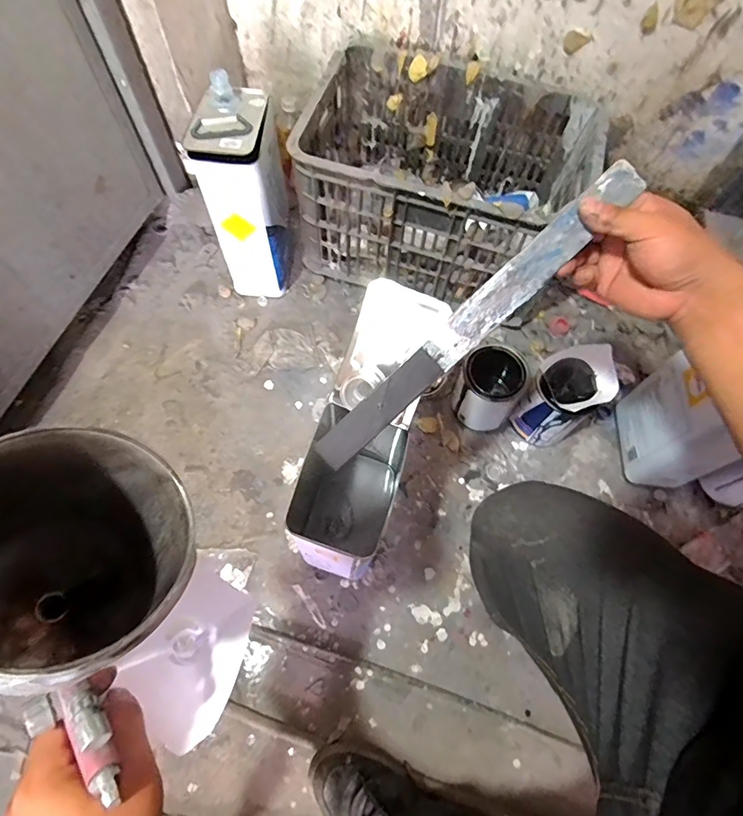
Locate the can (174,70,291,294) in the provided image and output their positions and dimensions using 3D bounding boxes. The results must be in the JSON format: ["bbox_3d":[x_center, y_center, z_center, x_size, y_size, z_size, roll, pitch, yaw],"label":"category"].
[{"bbox_3d":[-0.215,-0.370,0.835,0.113,0.339,0.167,4,66,-1],"label":"can"}]

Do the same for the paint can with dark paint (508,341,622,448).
[{"bbox_3d":[0.324,-0.019,0.776,0.126,0.150,0.099,-33,71,-15],"label":"paint can with dark paint"}]

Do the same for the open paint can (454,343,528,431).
[{"bbox_3d":[0.204,-0.033,0.789,0.097,0.129,0.103,1,66,-2],"label":"open paint can"}]

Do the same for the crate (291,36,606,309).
[{"bbox_3d":[0.130,-0.420,0.858,0.460,0.242,0.345,17,66,5],"label":"crate"}]

